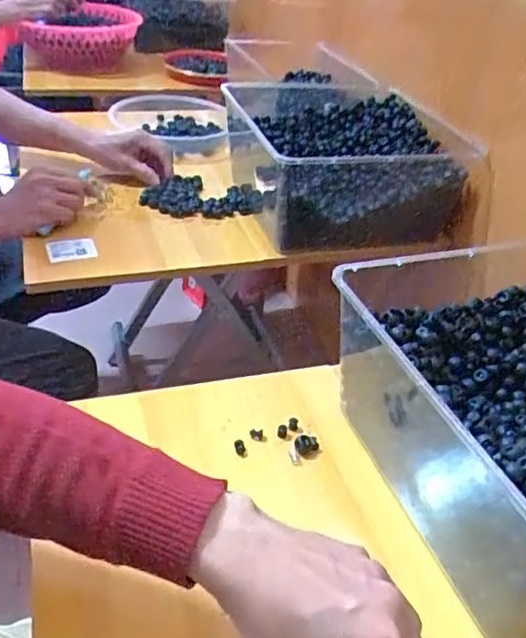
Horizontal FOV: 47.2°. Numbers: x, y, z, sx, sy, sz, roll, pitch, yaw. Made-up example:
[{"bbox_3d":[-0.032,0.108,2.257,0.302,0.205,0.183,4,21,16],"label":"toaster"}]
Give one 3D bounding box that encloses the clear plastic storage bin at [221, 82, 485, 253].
[{"bbox_3d":[0.122,-0.256,0.956,0.282,0.138,0.329,-4,38,-12],"label":"clear plastic storage bin"}]

